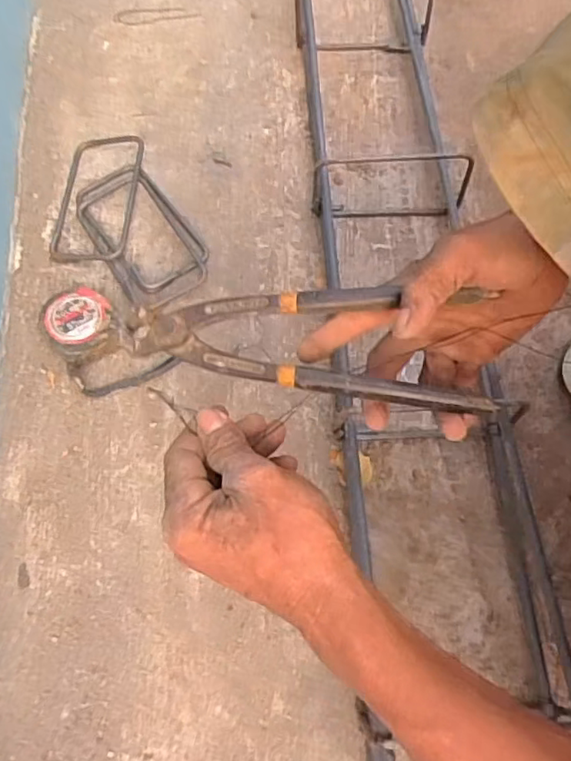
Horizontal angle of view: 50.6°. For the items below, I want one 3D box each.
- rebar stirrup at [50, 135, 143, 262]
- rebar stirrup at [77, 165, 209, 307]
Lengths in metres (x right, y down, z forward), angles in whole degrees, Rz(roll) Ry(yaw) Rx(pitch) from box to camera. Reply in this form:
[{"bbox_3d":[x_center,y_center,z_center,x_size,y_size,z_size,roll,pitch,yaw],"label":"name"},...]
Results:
[{"bbox_3d":[-0.196,-0.191,0.627,0.075,0.013,0.155,4,68,2],"label":"rebar stirrup"},{"bbox_3d":[-0.146,-0.150,0.614,0.092,0.013,0.167,-31,71,-12],"label":"rebar stirrup"}]

